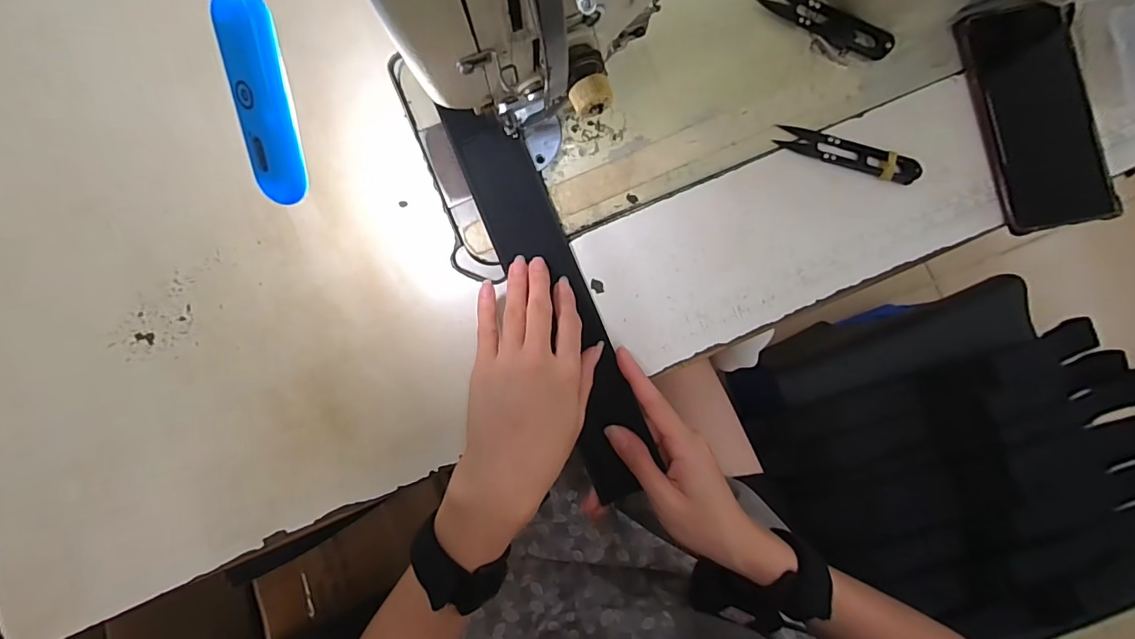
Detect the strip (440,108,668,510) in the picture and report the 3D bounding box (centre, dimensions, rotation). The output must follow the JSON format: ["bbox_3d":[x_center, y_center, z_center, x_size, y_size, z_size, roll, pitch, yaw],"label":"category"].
[{"bbox_3d":[-0.010,-0.019,0.355,0.052,0.013,0.298,-22,85,-9],"label":"strip"}]

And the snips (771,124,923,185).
[{"bbox_3d":[0.205,-0.122,0.361,0.101,0.012,0.024,17,86,2],"label":"snips"}]

